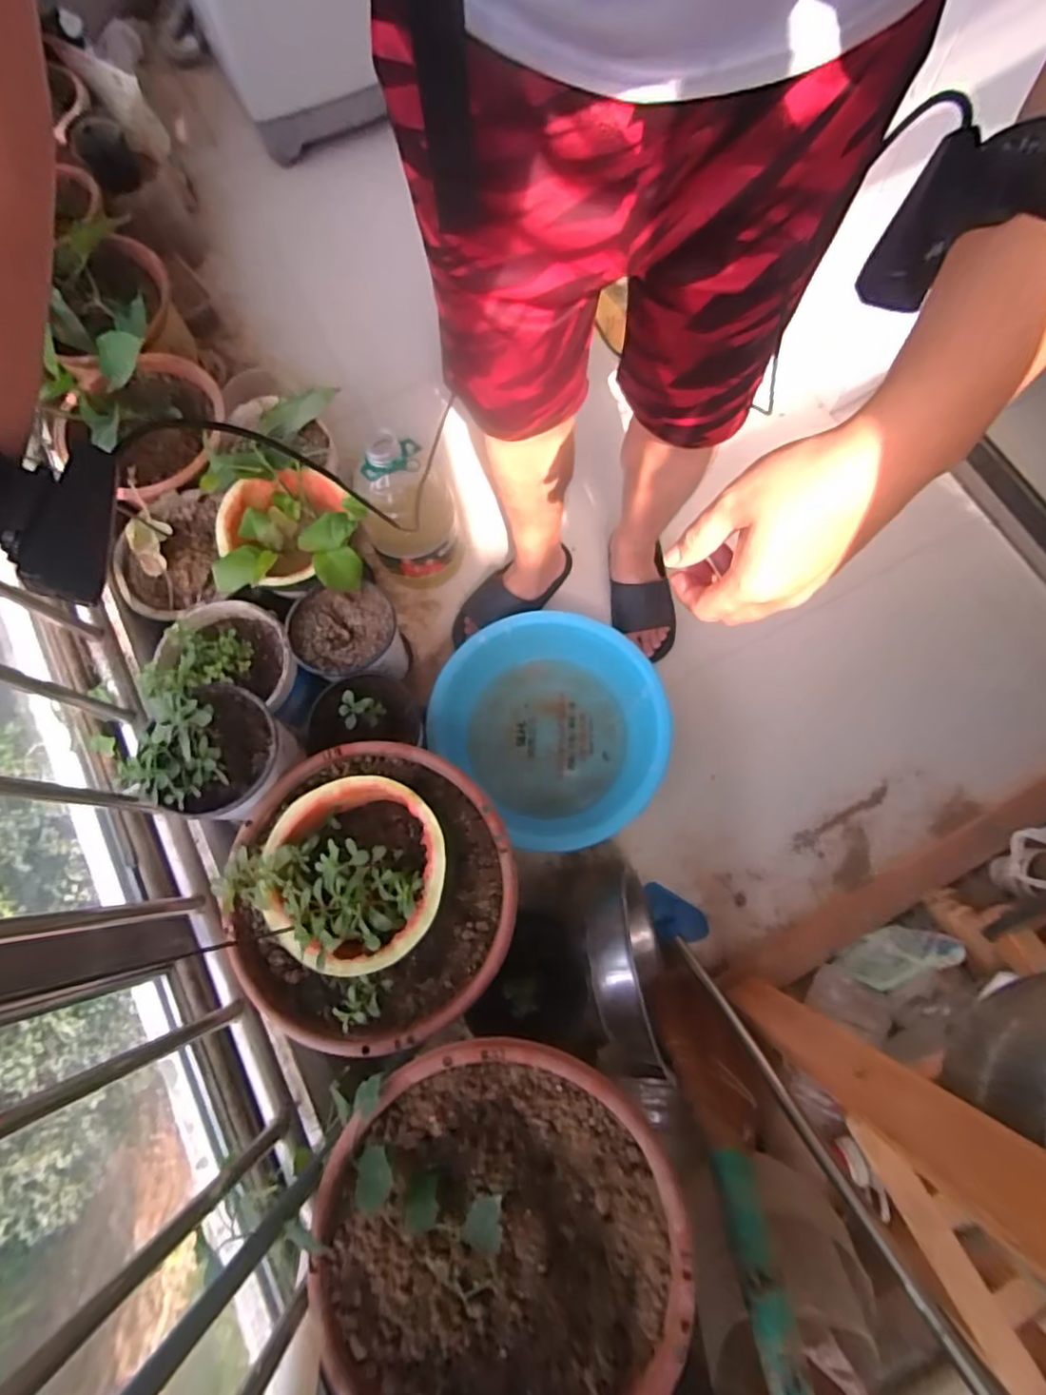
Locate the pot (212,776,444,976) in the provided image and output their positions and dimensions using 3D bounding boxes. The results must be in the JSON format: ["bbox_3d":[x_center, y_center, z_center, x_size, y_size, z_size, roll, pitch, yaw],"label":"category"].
[{"bbox_3d":[-0.186,0.186,0.663,0.203,0.114,0.190,0,75,1],"label":"pot"}]

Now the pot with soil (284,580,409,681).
[{"bbox_3d":[-0.269,-0.086,0.954,0.151,0.138,0.146,0,75,1],"label":"pot with soil"}]

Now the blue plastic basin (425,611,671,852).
[{"bbox_3d":[0.050,0.042,0.951,0.356,0.104,0.332,44,80,11],"label":"blue plastic basin"}]

